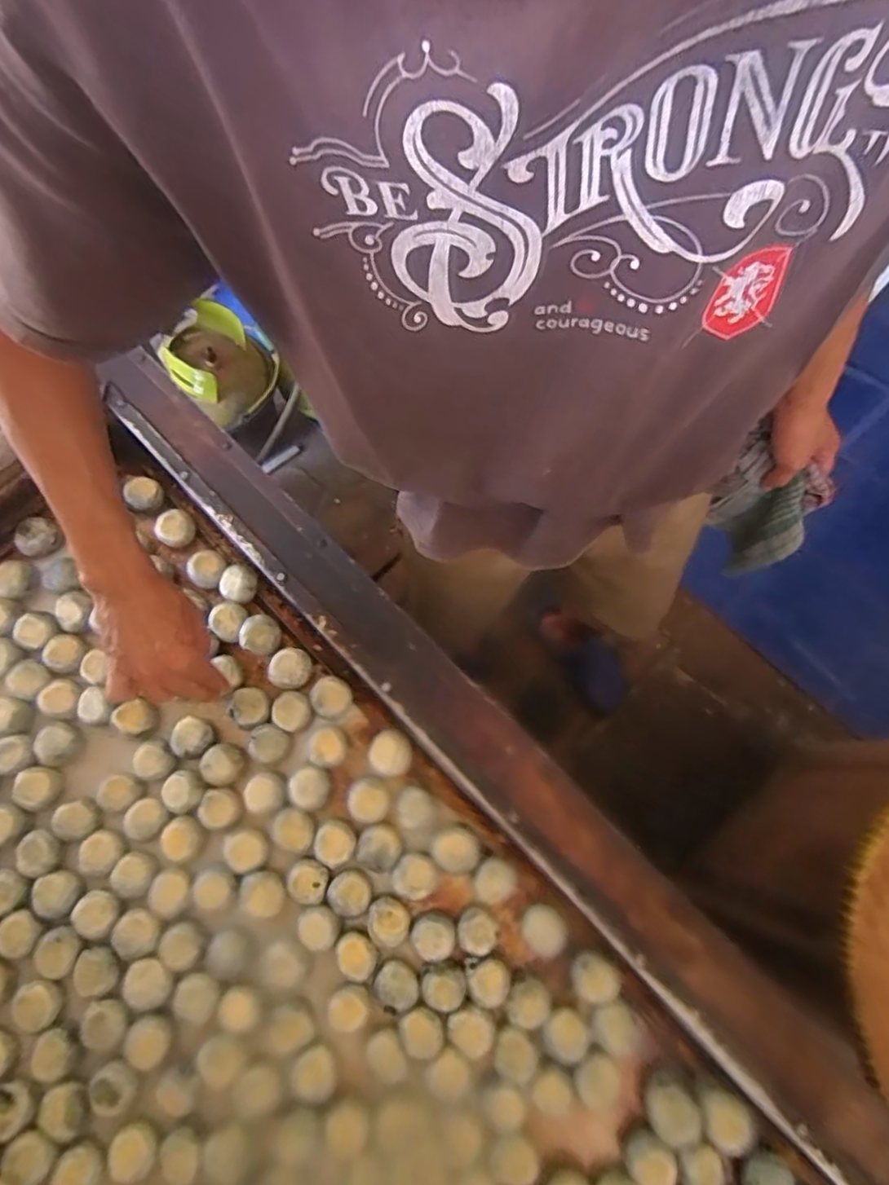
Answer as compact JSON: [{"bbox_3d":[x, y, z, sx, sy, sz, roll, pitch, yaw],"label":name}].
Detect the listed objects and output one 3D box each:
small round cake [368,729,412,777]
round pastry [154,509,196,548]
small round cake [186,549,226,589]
[{"bbox_3d":[-0.050,0.150,0.562,0.038,0.023,0.041,0,76,1],"label":"small round cake"},{"bbox_3d":[-0.293,-0.070,0.651,0.039,0.024,0.032,-38,78,-8],"label":"round pastry"},{"bbox_3d":[-0.251,-0.025,0.632,0.033,0.023,0.039,34,79,9],"label":"small round cake"}]

